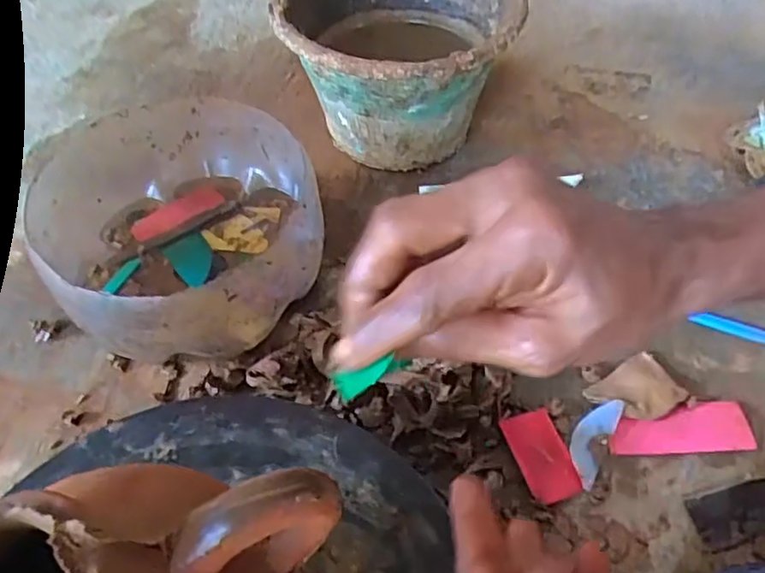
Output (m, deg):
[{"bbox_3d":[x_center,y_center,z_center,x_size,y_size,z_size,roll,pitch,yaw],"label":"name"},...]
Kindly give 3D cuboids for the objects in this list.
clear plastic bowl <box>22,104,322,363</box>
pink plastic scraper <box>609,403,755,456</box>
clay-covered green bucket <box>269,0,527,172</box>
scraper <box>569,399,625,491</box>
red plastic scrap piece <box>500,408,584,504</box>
[{"bbox_3d":[-0.181,-0.043,0.580,0.236,0.126,0.252,-12,52,-7],"label":"clear plastic bowl"},{"bbox_3d":[0.239,0.114,0.511,0.109,0.010,0.043,-2,59,3],"label":"pink plastic scraper"},{"bbox_3d":[0.016,-0.245,0.704,0.245,0.175,0.256,-1,52,1],"label":"clay-covered green bucket"},{"bbox_3d":[0.169,0.122,0.506,0.028,0.004,0.076,25,71,20],"label":"scraper"},{"bbox_3d":[0.127,0.133,0.499,0.040,0.004,0.071,-21,60,-5],"label":"red plastic scrap piece"}]

